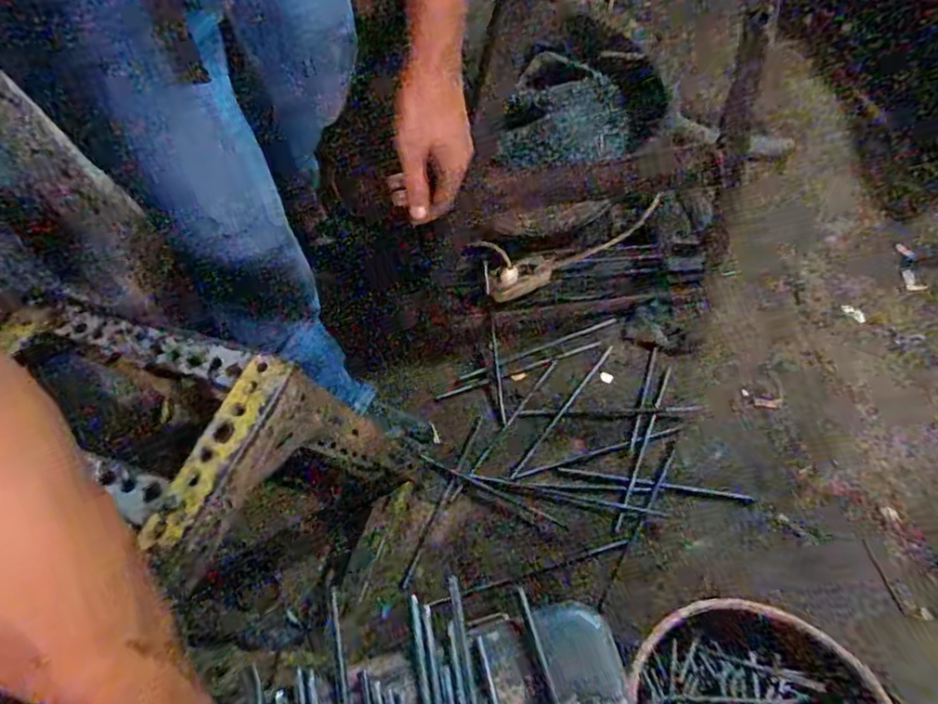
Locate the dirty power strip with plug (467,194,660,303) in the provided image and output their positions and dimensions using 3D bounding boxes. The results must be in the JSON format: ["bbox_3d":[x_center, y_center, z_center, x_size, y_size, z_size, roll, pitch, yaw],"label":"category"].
[{"bbox_3d":[0.190,-0.208,1.121,0.373,0.080,0.112,-21,60,-15],"label":"dirty power strip with plug"}]

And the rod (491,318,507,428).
[{"bbox_3d":[0.052,0.033,1.042,0.008,0.010,0.198,-4,70,-5],"label":"rod"}]

